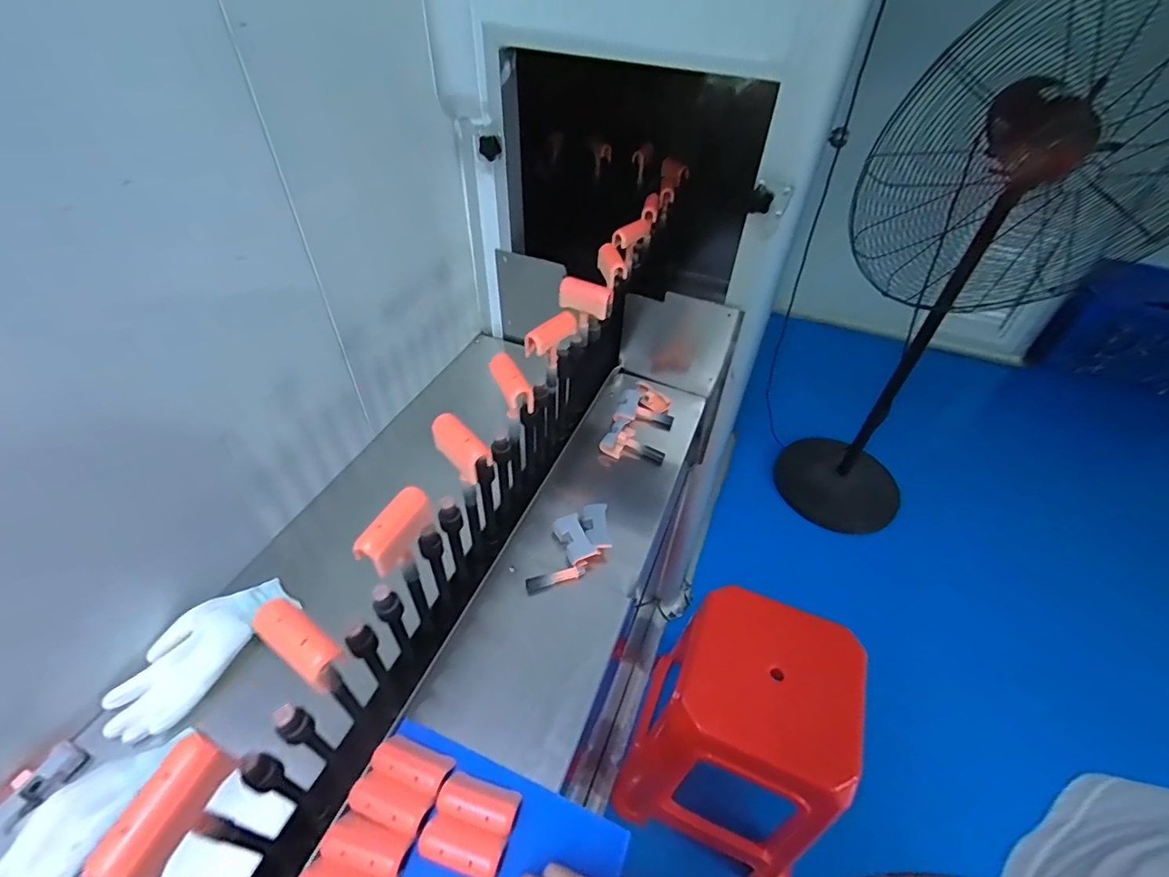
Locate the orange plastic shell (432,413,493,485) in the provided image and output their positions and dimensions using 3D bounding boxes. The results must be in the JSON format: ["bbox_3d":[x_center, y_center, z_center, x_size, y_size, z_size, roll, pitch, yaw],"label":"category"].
[{"bbox_3d":[-0.133,0.009,0.554,0.032,0.038,0.075,-34,55,-31],"label":"orange plastic shell"}]

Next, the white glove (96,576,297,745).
[{"bbox_3d":[-0.455,0.249,0.619,0.114,0.039,0.207,21,48,19],"label":"white glove"}]

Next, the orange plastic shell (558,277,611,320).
[{"bbox_3d":[0.000,-0.208,0.777,0.075,0.049,0.026,17,47,15],"label":"orange plastic shell"}]

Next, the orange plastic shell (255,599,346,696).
[{"bbox_3d":[-0.216,0.153,0.396,0.080,0.018,0.029,27,50,23],"label":"orange plastic shell"}]

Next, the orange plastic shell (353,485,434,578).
[{"bbox_3d":[-0.170,0.083,0.478,0.030,0.041,0.078,19,47,17],"label":"orange plastic shell"}]

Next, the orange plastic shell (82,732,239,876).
[{"bbox_3d":[-0.261,0.234,0.329,0.028,0.044,0.074,16,46,14],"label":"orange plastic shell"}]

